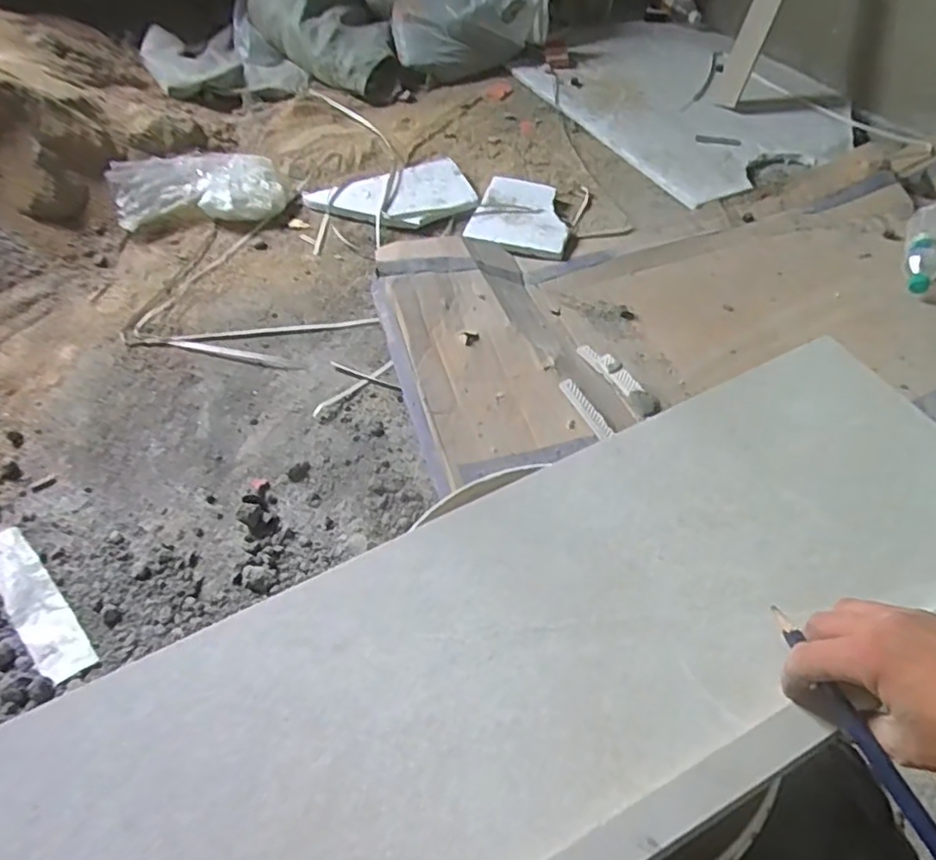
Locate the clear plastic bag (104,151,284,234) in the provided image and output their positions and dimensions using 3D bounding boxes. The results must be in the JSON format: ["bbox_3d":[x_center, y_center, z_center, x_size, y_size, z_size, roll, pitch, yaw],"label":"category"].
[{"bbox_3d":[-0.525,-0.478,1.237,0.302,0.108,0.188,-22,56,-13],"label":"clear plastic bag"}]

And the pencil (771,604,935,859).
[{"bbox_3d":[0.230,0.179,0.370,0.013,0.015,0.168,-15,46,-8],"label":"pencil"}]

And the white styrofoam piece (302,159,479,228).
[{"bbox_3d":[-0.152,-0.468,1.292,0.324,0.033,0.175,-17,55,-10],"label":"white styrofoam piece"}]

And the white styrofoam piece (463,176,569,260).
[{"bbox_3d":[0.107,-0.422,1.257,0.190,0.016,0.192,14,60,10],"label":"white styrofoam piece"}]

